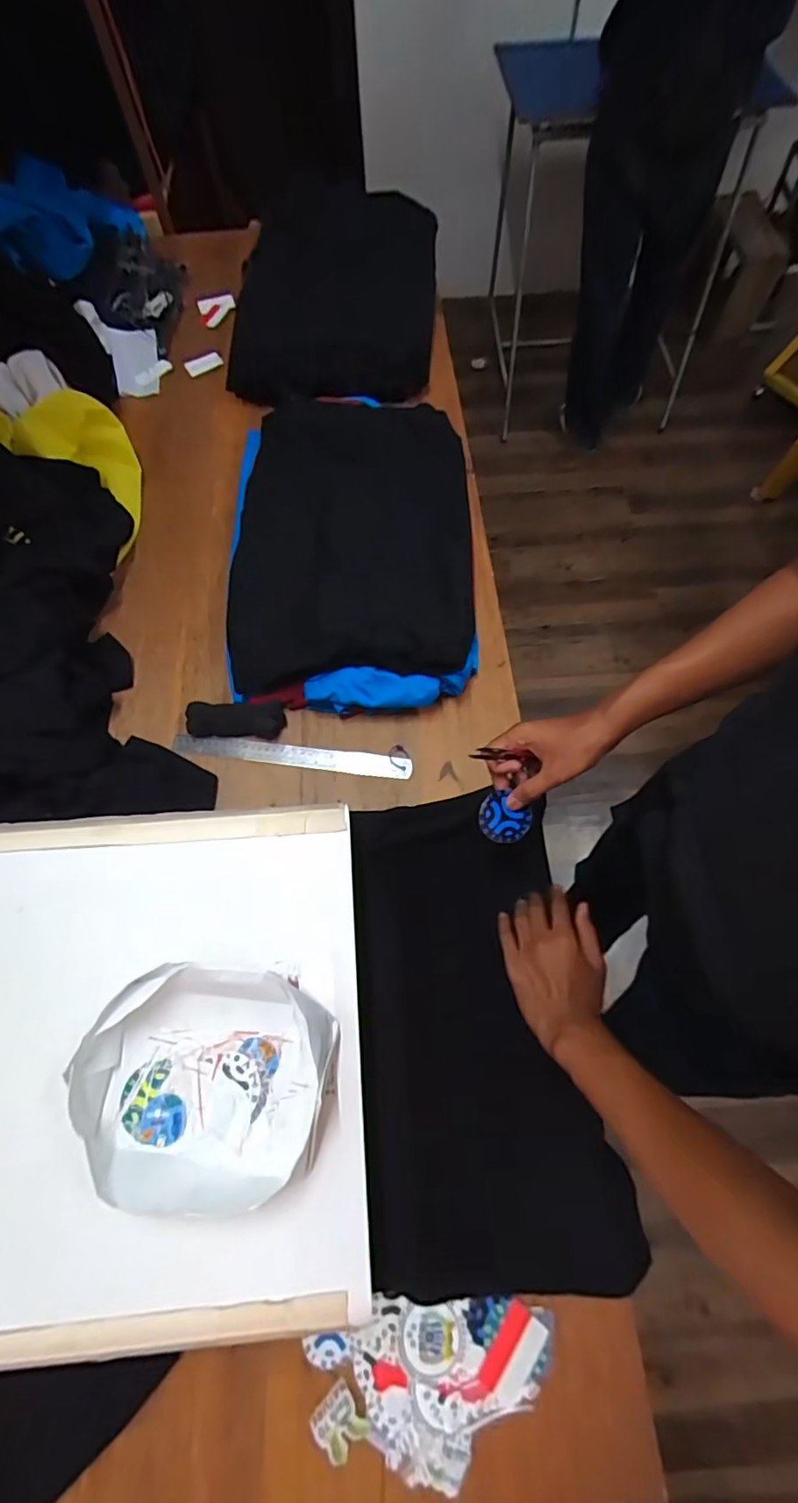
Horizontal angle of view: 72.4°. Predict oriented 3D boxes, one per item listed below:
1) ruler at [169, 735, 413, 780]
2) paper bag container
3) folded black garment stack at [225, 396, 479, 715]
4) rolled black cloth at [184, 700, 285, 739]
[{"bbox_3d":[-0.144,0.005,0.736,0.318,0.005,0.032,7,76,3],"label":"ruler"},{"bbox_3d":[-0.152,0.257,0.427,0.185,0.051,0.164,7,68,5],"label":"paper bag container"},{"bbox_3d":[-0.072,-0.322,0.818,0.366,0.080,0.555,0,67,2],"label":"folded black garment stack"},{"bbox_3d":[-0.220,-0.046,0.740,0.128,0.032,0.045,0,67,2],"label":"rolled black cloth"}]

